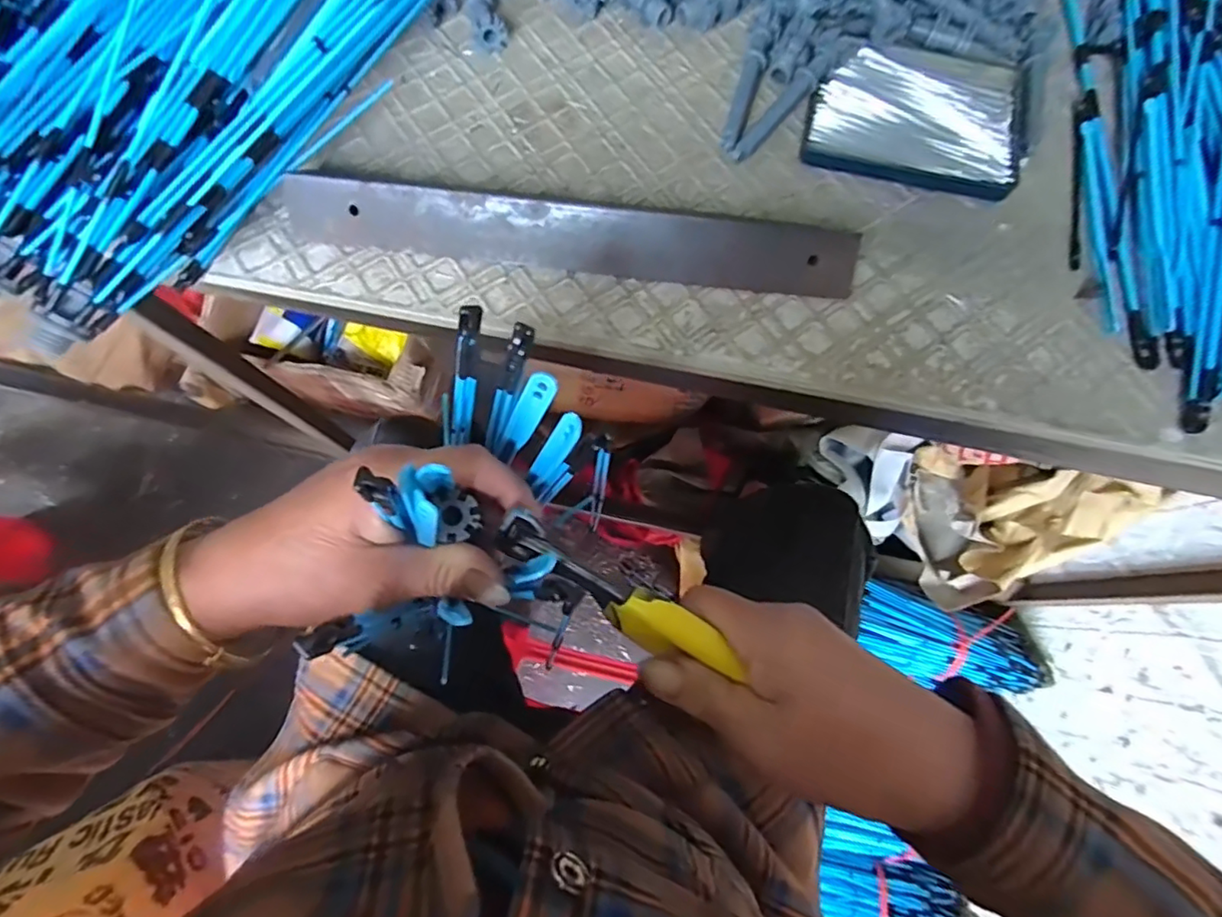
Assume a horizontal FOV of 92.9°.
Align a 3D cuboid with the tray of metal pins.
[{"bbox_3d":[0.191,-0.215,0.358,0.129,0.014,0.095,12,77,2],"label":"tray of metal pins"}]

